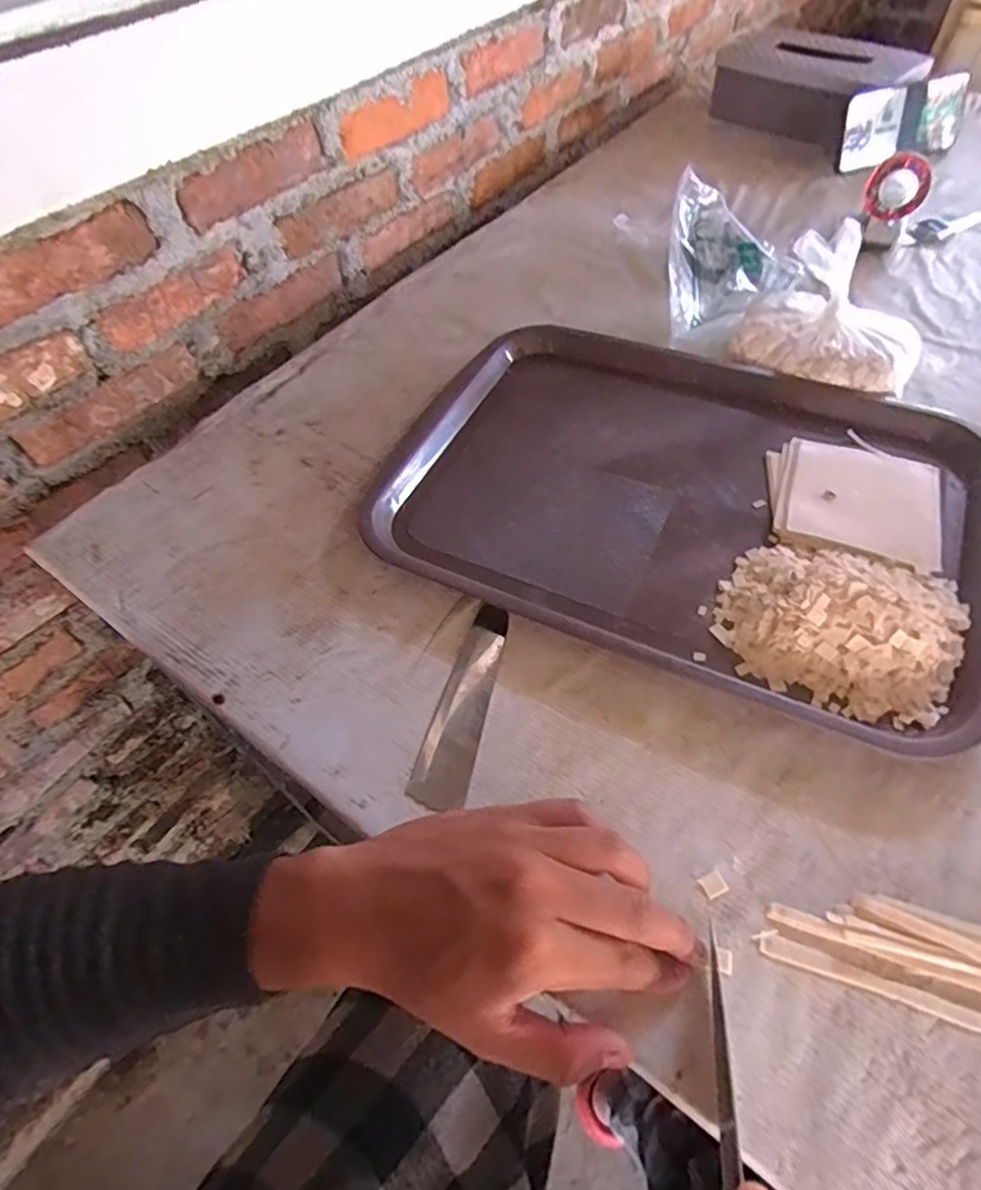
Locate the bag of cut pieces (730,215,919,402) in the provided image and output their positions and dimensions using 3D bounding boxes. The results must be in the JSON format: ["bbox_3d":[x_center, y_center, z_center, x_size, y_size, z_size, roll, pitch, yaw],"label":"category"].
[{"bbox_3d":[0.284,-0.228,0.516,0.144,0.090,0.099,25,60,20],"label":"bag of cut pieces"}]

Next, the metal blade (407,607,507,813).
[{"bbox_3d":[-0.015,0.062,0.385,0.032,0.004,0.133,11,56,10],"label":"metal blade"}]

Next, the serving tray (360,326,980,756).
[{"bbox_3d":[0.143,-0.089,0.463,0.424,0.030,0.311,21,59,17],"label":"serving tray"}]

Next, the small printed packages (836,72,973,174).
[{"bbox_3d":[0.502,-0.568,0.760,0.157,0.078,0.026,-11,24,-2],"label":"small printed packages"}]

